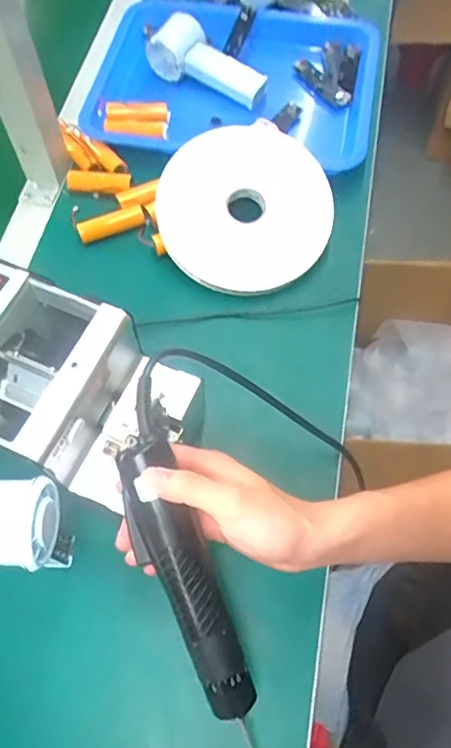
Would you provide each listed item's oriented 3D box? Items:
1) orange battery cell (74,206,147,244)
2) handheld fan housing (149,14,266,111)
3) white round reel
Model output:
[{"bbox_3d":[-0.123,-0.162,0.608,0.072,0.021,0.020,-19,66,-8],"label":"orange battery cell"},{"bbox_3d":[-0.023,-0.385,0.682,0.150,0.048,0.053,23,67,11],"label":"handheld fan housing"},{"bbox_3d":[0.019,-0.169,0.576,0.174,0.013,0.170,0,84,-4],"label":"white round reel"}]

